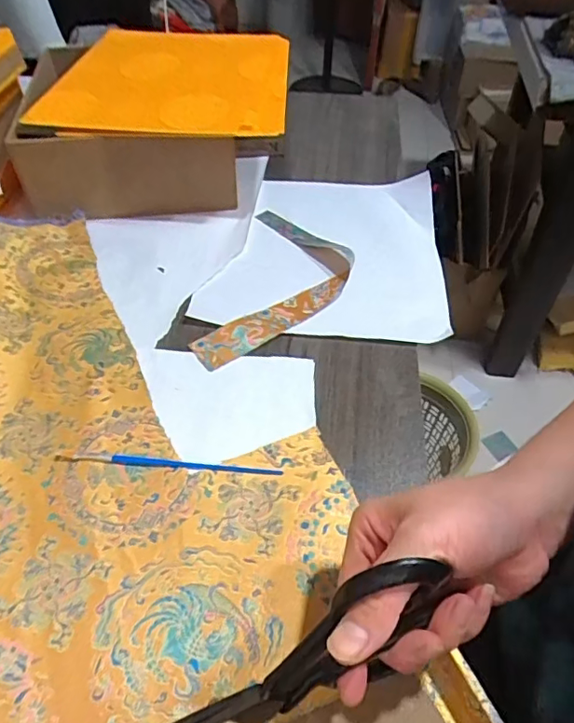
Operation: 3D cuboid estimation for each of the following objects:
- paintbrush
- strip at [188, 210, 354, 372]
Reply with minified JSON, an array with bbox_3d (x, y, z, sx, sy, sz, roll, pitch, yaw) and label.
[{"bbox_3d":[-0.087,0.073,0.389,0.163,0.004,0.008,3,49,3],"label":"paintbrush"},{"bbox_3d":[-0.002,-0.073,0.516,0.112,0.013,0.217,11,50,10],"label":"strip"}]

